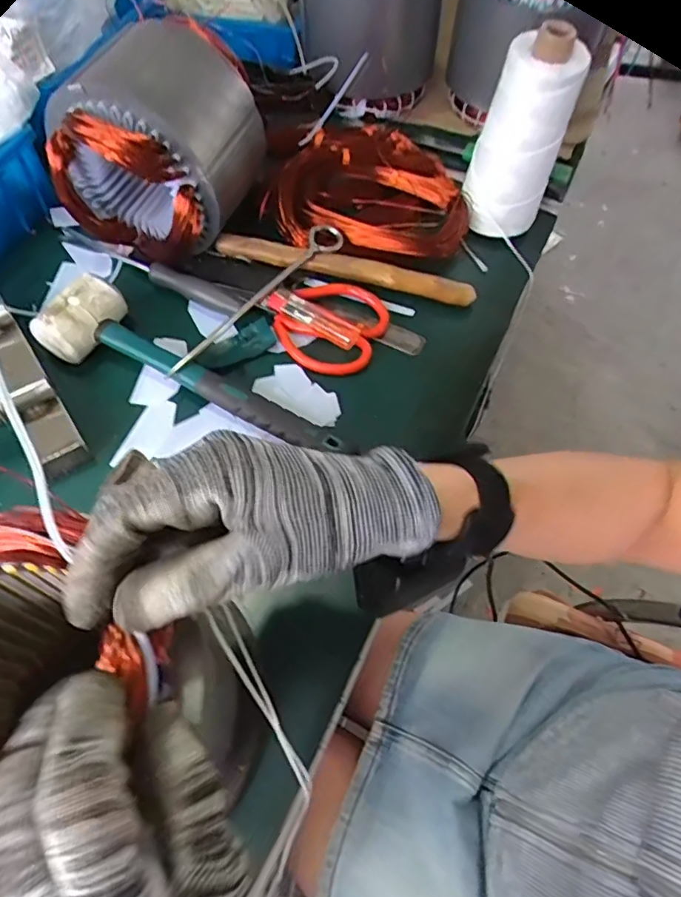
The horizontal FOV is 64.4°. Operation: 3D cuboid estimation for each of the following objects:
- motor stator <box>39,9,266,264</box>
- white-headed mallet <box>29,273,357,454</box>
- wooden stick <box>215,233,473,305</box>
[{"bbox_3d":[-0.154,-0.264,0.476,0.134,0.141,0.147,20,62,10],"label":"motor stator"},{"bbox_3d":[-0.111,-0.066,0.440,0.280,0.051,0.070,20,62,10],"label":"white-headed mallet"},{"bbox_3d":[0.004,-0.171,0.511,0.243,0.020,0.022,10,61,4],"label":"wooden stick"}]

